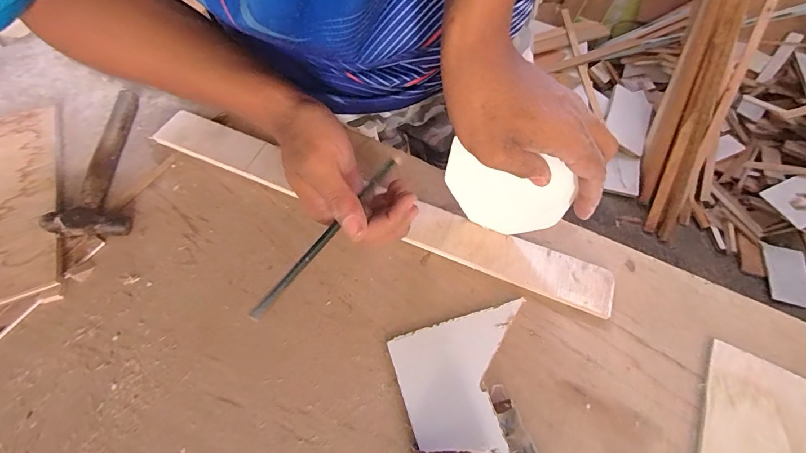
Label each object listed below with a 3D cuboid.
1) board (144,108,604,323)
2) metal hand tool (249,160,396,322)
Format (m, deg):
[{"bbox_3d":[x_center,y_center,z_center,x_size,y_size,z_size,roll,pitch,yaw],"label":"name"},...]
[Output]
[{"bbox_3d":[-0.036,-0.023,0.395,0.484,0.019,0.050,21,59,10],"label":"board"},{"bbox_3d":[-0.060,0.009,0.294,0.010,0.010,0.157,39,84,20],"label":"metal hand tool"}]

